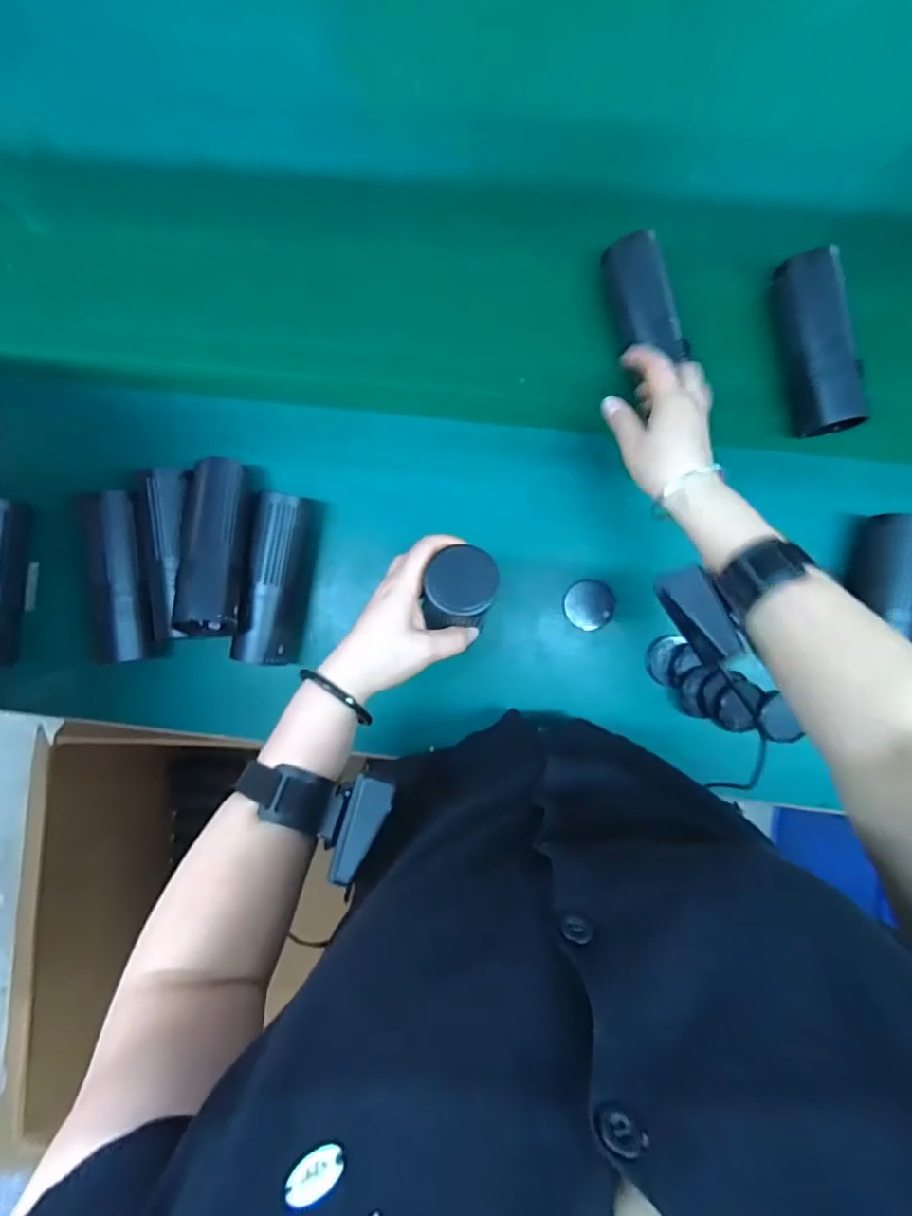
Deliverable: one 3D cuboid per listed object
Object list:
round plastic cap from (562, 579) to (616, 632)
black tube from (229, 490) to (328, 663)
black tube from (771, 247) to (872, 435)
[{"bbox_3d":[0.134,-0.003,0.568,0.053,0.014,0.050,-3,89,2],"label":"round plastic cap"},{"bbox_3d":[-0.172,-0.028,0.554,0.051,0.049,0.161,9,89,2],"label":"black tube"},{"bbox_3d":[0.341,-0.249,0.533,0.048,0.042,0.165,-10,89,2],"label":"black tube"}]

